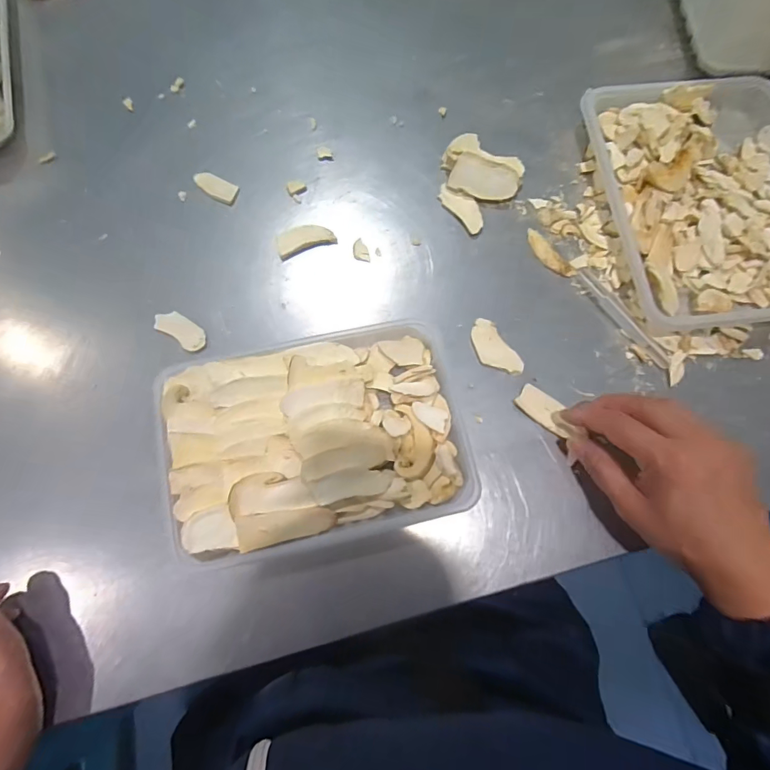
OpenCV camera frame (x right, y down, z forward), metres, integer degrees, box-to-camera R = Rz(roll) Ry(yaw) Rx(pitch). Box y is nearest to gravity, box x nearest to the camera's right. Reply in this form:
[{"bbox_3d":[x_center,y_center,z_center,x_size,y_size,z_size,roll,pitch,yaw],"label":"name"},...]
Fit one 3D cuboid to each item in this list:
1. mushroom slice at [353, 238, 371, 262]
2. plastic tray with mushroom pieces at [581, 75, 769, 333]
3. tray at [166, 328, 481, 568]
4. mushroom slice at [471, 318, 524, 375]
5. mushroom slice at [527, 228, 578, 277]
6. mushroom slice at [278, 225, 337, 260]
[{"bbox_3d":[-0.023,-0.125,0.406,0.013,0.004,0.024,-15,77,-6],"label":"mushroom slice"},{"bbox_3d":[0.306,-0.179,0.415,0.202,0.038,0.258,-5,76,-3],"label":"plastic tray with mushroom pieces"},{"bbox_3d":[-0.052,0.041,0.347,0.224,0.033,0.158,-11,77,-5],"label":"tray"},{"bbox_3d":[0.095,-0.031,0.385,0.029,0.008,0.057,-31,79,-9],"label":"mushroom slice"},{"bbox_3d":[0.153,-0.122,0.410,0.017,0.004,0.059,-40,81,-10],"label":"mushroom slice"},{"bbox_3d":[-0.074,-0.136,0.406,0.053,0.004,0.023,-21,95,-10],"label":"mushroom slice"}]

